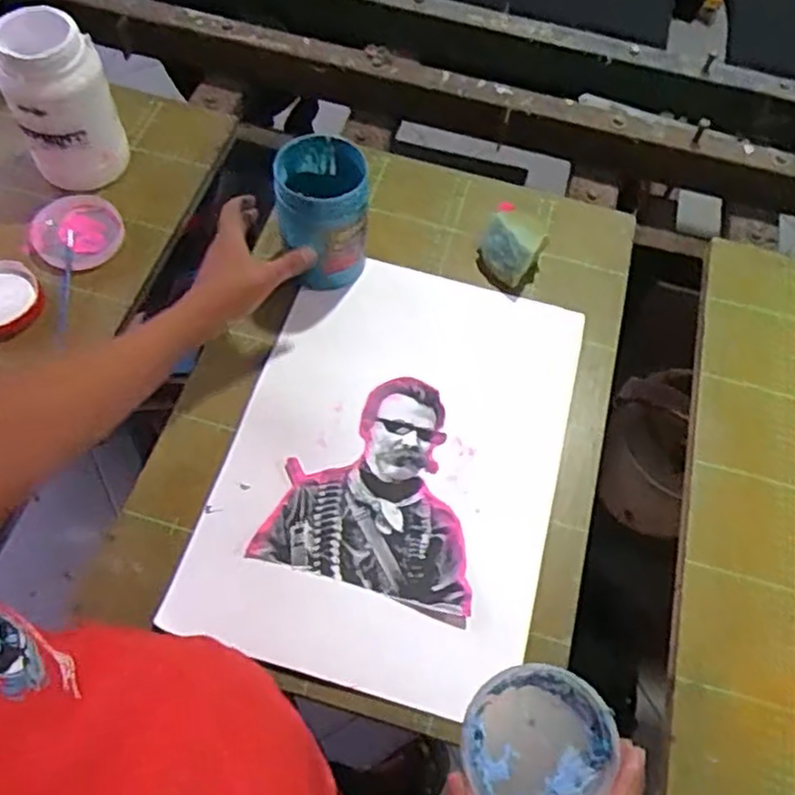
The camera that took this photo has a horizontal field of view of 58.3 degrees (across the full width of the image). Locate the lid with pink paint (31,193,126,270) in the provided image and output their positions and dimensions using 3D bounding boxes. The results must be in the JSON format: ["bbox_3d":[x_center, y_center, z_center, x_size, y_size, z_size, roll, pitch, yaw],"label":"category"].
[{"bbox_3d":[-0.341,-0.178,0.762,0.084,0.020,0.091,1,62,-2],"label":"lid with pink paint"}]

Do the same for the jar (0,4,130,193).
[{"bbox_3d":[-0.351,-0.306,0.744,0.104,0.153,0.083,-22,65,-14],"label":"jar"}]

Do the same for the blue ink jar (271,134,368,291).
[{"bbox_3d":[-0.075,-0.181,0.707,0.084,0.121,0.092,-9,63,-8],"label":"blue ink jar"}]

